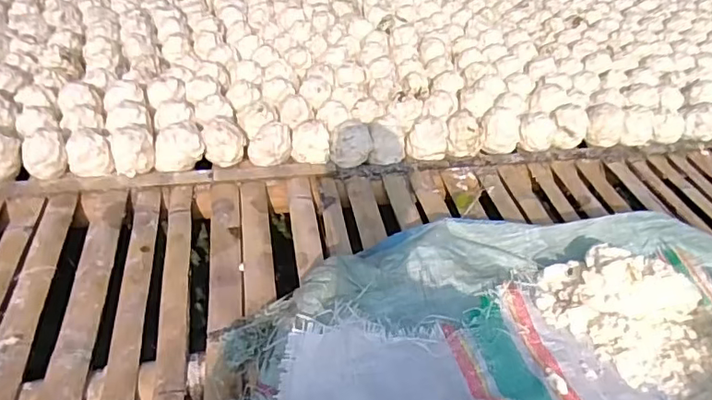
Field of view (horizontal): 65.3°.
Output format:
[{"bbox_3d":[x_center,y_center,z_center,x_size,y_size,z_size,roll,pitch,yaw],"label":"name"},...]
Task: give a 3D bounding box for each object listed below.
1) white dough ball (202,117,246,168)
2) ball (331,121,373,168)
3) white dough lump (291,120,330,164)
[{"bbox_3d":[-0.265,-0.119,1.119,0.083,0.078,0.079,-1,41,-8],"label":"white dough ball"},{"bbox_3d":[-0.008,-0.112,1.153,0.082,0.085,0.079,3,41,-3],"label":"ball"},{"bbox_3d":[-0.094,-0.116,1.149,0.078,0.076,0.076,-2,41,-9],"label":"white dough lump"}]

